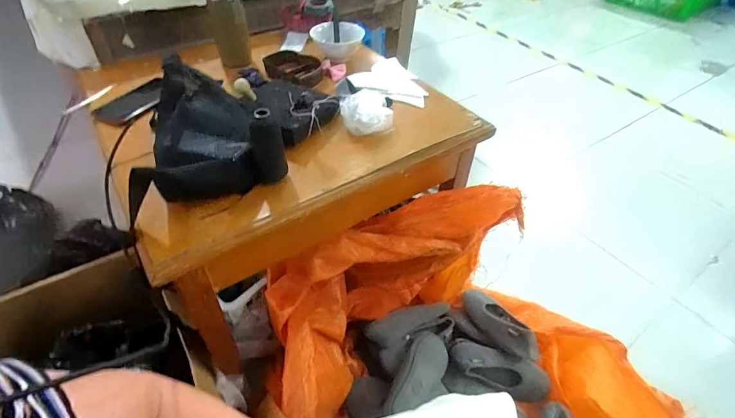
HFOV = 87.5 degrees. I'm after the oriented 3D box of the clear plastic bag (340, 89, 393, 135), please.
[{"bbox_3d":[-0.002,-0.171,0.688,0.090,0.045,0.090,-4,46,-7],"label":"clear plastic bag"}]

